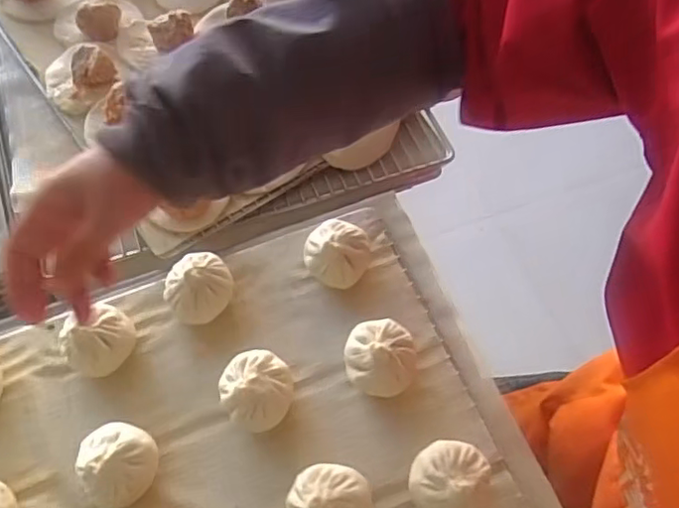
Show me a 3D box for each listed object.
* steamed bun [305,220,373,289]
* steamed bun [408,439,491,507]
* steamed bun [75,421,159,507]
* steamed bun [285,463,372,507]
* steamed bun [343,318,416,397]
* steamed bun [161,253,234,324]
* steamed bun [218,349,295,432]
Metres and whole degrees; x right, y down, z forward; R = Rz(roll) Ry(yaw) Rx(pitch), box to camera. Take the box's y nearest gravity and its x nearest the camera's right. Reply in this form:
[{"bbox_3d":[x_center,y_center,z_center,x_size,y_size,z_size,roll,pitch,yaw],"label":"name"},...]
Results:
[{"bbox_3d":[0.000,0.001,0.499,0.048,0.043,0.046,0,60,0],"label":"steamed bun"},{"bbox_3d":[0.077,0.158,0.411,0.055,0.041,0.055,0,60,0],"label":"steamed bun"},{"bbox_3d":[-0.155,0.147,0.423,0.055,0.042,0.050,0,60,0],"label":"steamed bun"},{"bbox_3d":[-0.007,0.170,0.406,0.053,0.037,0.052,0,60,0],"label":"steamed bun"},{"bbox_3d":[0.031,0.078,0.457,0.052,0.039,0.052,0,60,0],"label":"steamed bun"},{"bbox_3d":[-0.114,0.026,0.488,0.056,0.040,0.047,-38,67,-20],"label":"steamed bun"},{"bbox_3d":[-0.061,0.101,0.447,0.053,0.040,0.052,0,60,0],"label":"steamed bun"}]

